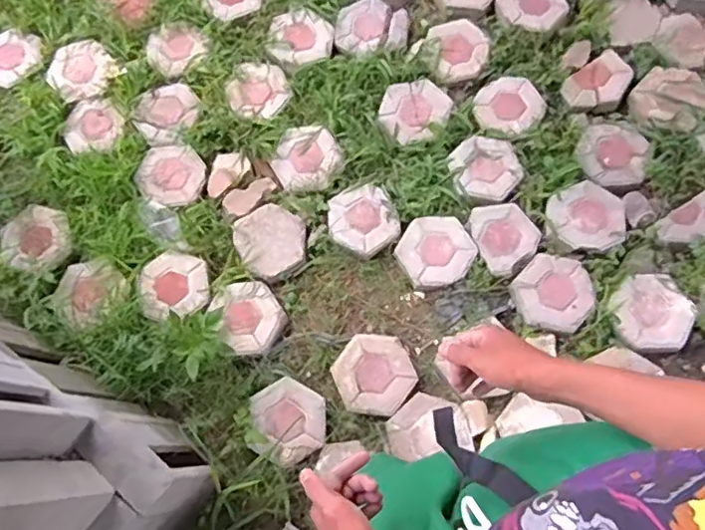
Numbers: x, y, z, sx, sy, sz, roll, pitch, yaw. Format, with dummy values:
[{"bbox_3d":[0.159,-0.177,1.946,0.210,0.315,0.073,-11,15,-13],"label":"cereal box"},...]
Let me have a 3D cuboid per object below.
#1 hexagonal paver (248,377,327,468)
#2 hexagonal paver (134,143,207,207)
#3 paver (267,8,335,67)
[{"bbox_3d":[-0.161,0.392,1.445,0.180,0.050,0.198,-3,77,1],"label":"hexagonal paver"},{"bbox_3d":[-0.524,-0.265,1.660,0.194,0.029,0.189,29,79,8],"label":"hexagonal paver"},{"bbox_3d":[-0.158,-0.690,1.747,0.200,0.038,0.186,-24,78,-4],"label":"paver"}]

